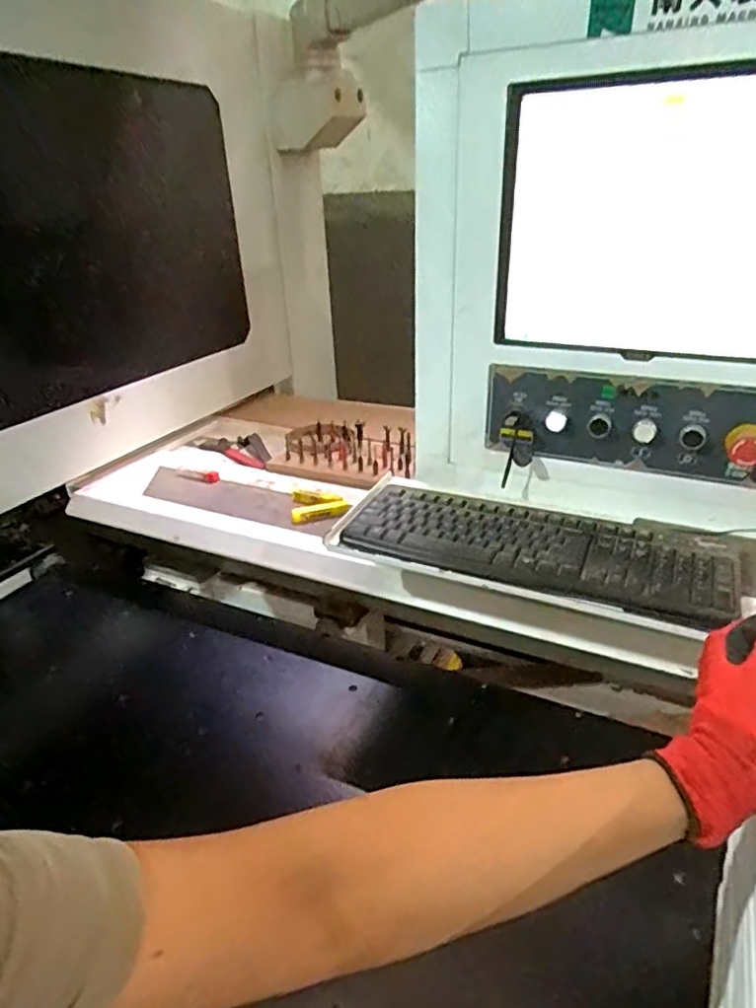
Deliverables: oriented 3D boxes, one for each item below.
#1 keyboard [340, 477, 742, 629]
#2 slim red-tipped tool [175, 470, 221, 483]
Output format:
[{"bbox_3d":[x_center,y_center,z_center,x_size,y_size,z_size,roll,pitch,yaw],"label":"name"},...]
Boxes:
[{"bbox_3d":[0.177,0.046,0.714,0.424,0.021,0.147,11,31,25],"label":"keyboard"},{"bbox_3d":[-0.350,-0.054,1.168,0.089,0.018,0.024,7,30,19],"label":"slim red-tipped tool"}]

